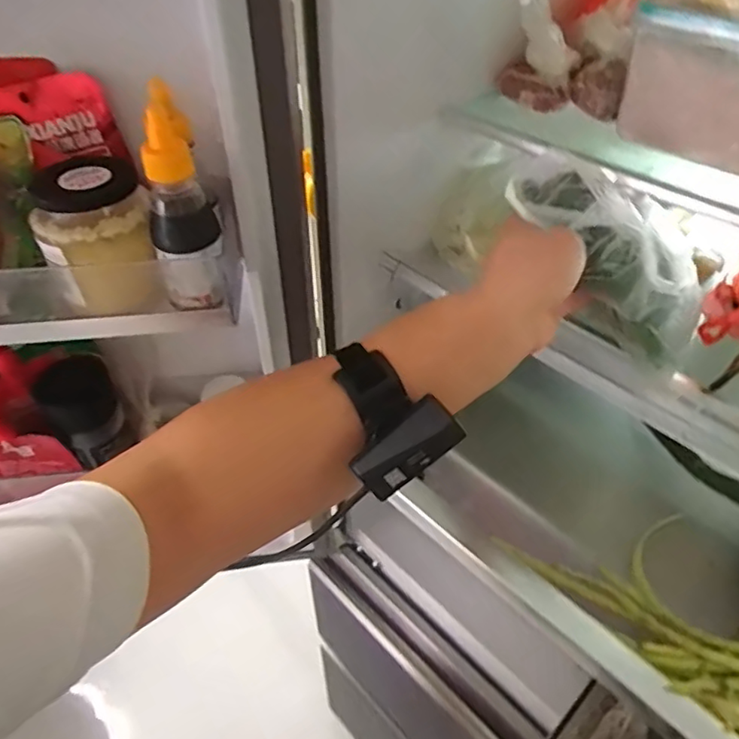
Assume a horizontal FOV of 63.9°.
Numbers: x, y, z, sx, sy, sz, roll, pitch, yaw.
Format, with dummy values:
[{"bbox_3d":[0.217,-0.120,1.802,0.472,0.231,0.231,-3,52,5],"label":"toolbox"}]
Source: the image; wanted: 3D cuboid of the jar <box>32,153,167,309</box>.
[{"bbox_3d":[-0.196,-0.092,0.436,0.074,0.095,0.079,0,43,0],"label":"jar"}]

